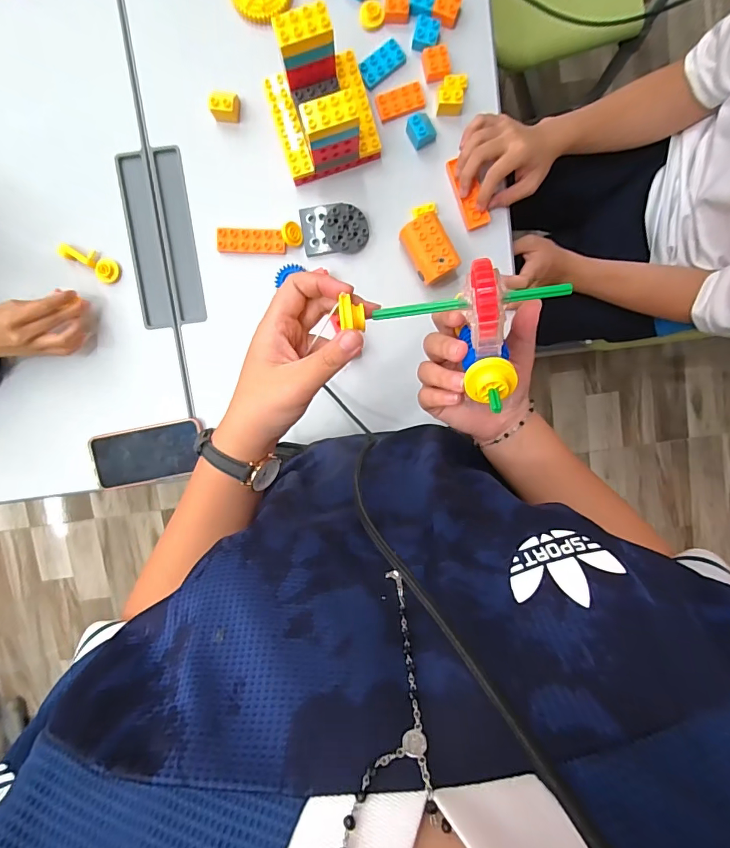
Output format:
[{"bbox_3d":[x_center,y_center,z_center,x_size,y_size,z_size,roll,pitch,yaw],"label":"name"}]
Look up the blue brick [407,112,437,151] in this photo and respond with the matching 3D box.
[{"bbox_3d":[0.077,-0.398,0.575,0.035,0.033,0.035,-28,96,3],"label":"blue brick"}]

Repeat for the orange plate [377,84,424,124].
[{"bbox_3d":[0.048,-0.435,0.578,0.063,0.011,0.030,-17,96,1],"label":"orange plate"}]

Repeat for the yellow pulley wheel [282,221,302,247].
[{"bbox_3d":[-0.100,-0.263,0.592,0.032,0.009,0.030,-9,121,-38],"label":"yellow pulley wheel"}]

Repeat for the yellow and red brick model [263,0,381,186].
[{"bbox_3d":[-0.053,-0.399,0.532,0.122,0.125,0.121,-17,96,1],"label":"yellow and red brick model"}]

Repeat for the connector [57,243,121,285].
[{"bbox_3d":[-0.379,-0.225,0.593,0.069,0.035,0.033,31,95,-4],"label":"connector"}]

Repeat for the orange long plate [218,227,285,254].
[{"bbox_3d":[-0.158,-0.256,0.598,0.091,0.015,0.033,0,97,-1],"label":"orange long plate"}]

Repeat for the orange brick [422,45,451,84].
[{"bbox_3d":[0.095,-0.479,0.571,0.036,0.022,0.031,-9,97,0],"label":"orange brick"}]

